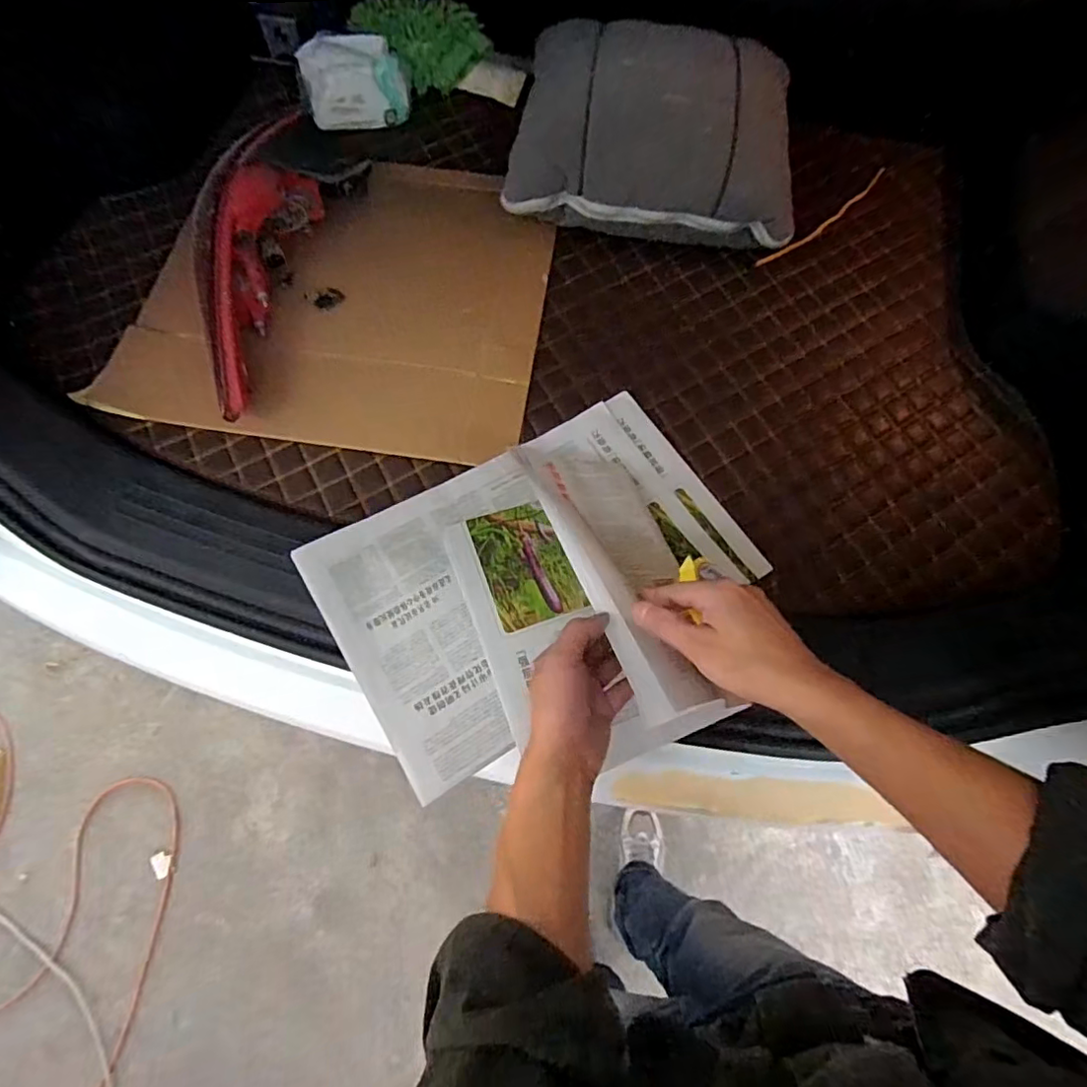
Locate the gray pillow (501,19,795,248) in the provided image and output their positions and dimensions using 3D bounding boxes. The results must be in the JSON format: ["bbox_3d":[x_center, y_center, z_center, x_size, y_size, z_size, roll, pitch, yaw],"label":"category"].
[{"bbox_3d":[0.136,-0.504,0.743,0.347,0.155,0.230,1,69,-2],"label":"gray pillow"}]

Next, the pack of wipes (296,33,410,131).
[{"bbox_3d":[-0.264,-0.646,0.797,0.145,0.086,0.058,-11,69,-6],"label":"pack of wipes"}]

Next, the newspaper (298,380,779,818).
[{"bbox_3d":[0.011,0.011,0.531,0.417,0.163,0.305,-29,73,-13],"label":"newspaper"}]

